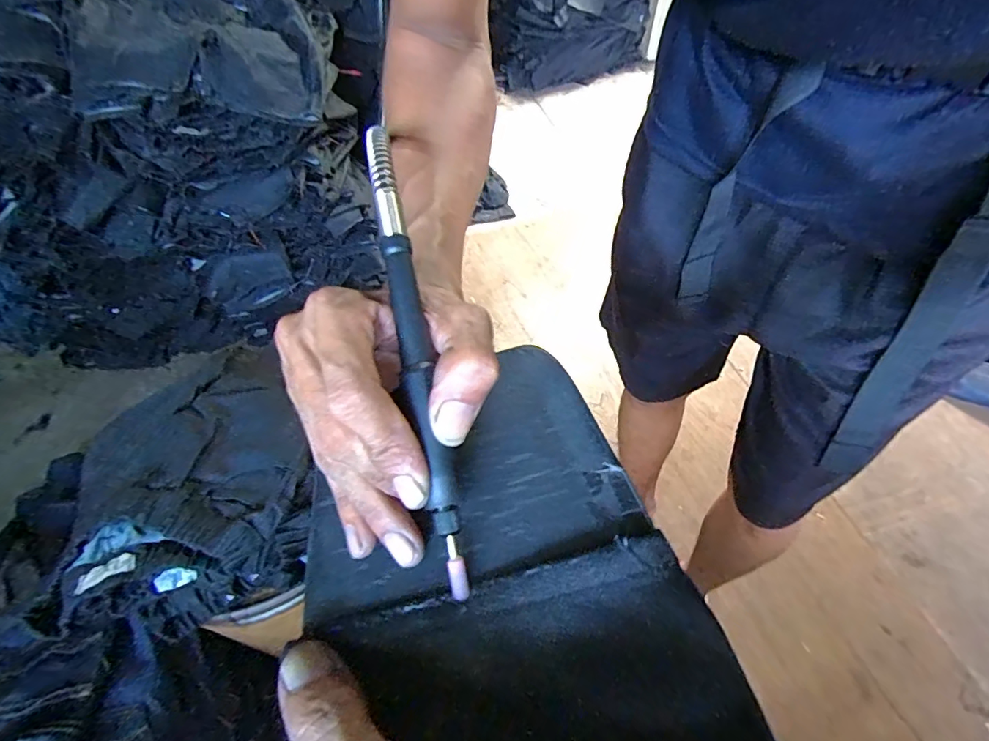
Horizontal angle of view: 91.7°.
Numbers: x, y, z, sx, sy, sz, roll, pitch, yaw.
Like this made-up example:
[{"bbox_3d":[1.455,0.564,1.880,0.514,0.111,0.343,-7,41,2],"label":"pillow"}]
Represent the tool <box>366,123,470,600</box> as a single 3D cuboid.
[{"bbox_3d":[-0.037,-0.020,0.212,0.014,0.017,0.221,-12,75,-6],"label":"tool"}]

